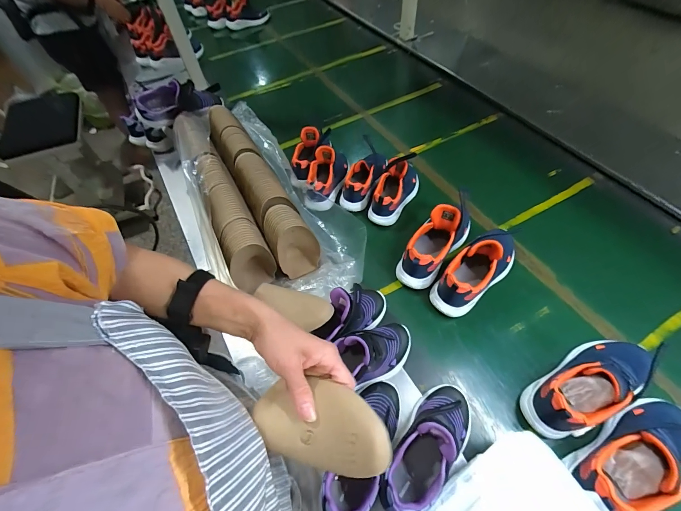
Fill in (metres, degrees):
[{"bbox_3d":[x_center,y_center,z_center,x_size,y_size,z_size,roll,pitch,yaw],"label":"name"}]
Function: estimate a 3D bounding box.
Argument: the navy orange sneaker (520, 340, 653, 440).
[{"bbox_3d":[0.408,0.202,0.506,0.224,0.095,0.081,-29,60,-15],"label":"navy orange sneaker"}]

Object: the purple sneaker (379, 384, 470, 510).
[{"bbox_3d":[0.124,0.269,0.442,0.082,0.099,0.202,38,66,24],"label":"purple sneaker"}]

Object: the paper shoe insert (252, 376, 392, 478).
[{"bbox_3d":[-0.022,0.168,0.318,0.140,0.041,0.074,11,58,10],"label":"paper shoe insert"}]

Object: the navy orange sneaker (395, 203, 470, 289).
[{"bbox_3d":[0.207,-0.034,0.674,0.079,0.119,0.215,35,65,23],"label":"navy orange sneaker"}]

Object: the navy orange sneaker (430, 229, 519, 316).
[{"bbox_3d":[0.277,0.026,0.634,0.208,0.115,0.077,-36,62,-19],"label":"navy orange sneaker"}]

